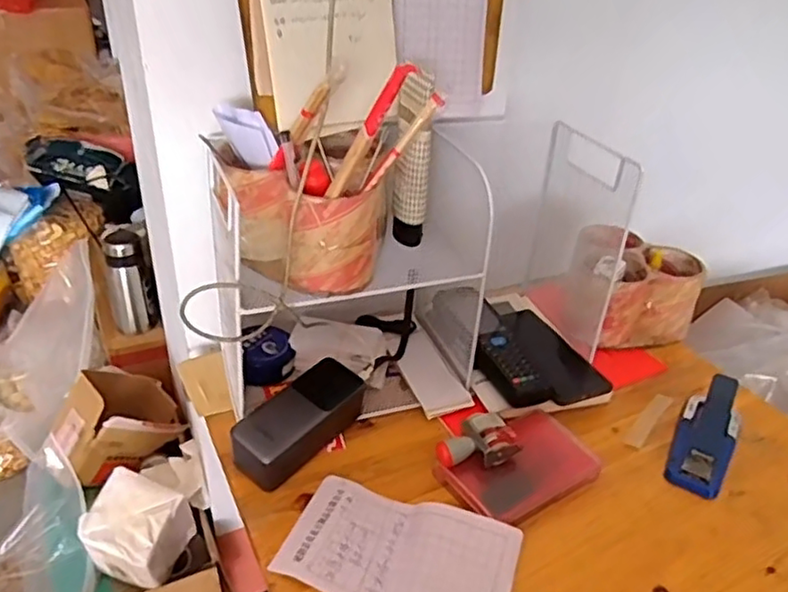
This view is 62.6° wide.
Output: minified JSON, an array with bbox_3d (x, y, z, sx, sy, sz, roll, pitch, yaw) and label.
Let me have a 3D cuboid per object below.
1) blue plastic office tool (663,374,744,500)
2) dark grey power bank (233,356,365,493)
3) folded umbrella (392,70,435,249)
[{"bbox_3d":[0.308,0.136,0.636,0.053,0.041,0.127,22,51,25],"label":"blue plastic office tool"},{"bbox_3d":[-0.086,0.118,0.601,0.058,0.052,0.129,27,39,30],"label":"dark grey power bank"},{"bbox_3d":[0.018,-0.128,0.616,0.035,0.165,0.040,6,33,2],"label":"folded umbrella"}]

